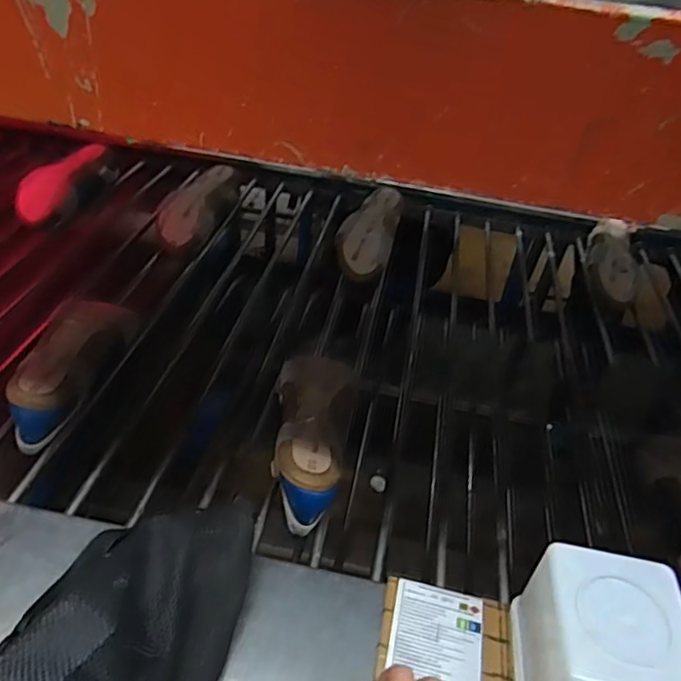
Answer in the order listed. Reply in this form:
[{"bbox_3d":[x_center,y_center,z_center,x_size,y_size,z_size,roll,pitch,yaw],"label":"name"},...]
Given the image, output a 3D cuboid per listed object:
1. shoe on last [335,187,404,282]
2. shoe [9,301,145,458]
[{"bbox_3d":[0.055,-0.196,1.114,0.097,0.087,0.261,13,37,8],"label":"shoe on last"},{"bbox_3d":[-0.350,0.032,0.758,0.097,0.084,0.237,9,37,3],"label":"shoe"}]

